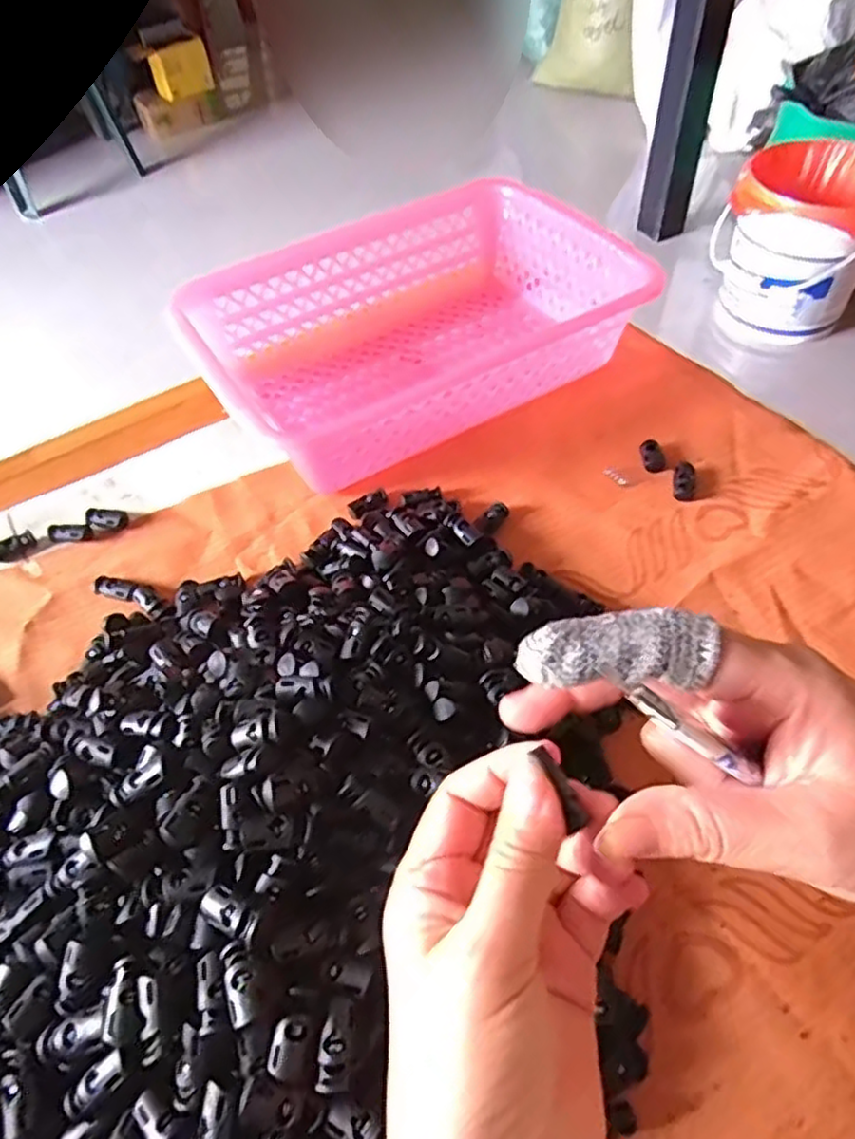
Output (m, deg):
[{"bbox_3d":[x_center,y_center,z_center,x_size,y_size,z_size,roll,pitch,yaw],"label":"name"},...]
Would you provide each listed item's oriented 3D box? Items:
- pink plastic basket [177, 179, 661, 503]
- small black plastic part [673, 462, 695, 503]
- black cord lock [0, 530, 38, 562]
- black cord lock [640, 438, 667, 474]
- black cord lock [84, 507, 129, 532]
[{"bbox_3d":[-0.008,-0.175,0.513,0.295,0.076,0.205,-28,56,-16],"label":"pink plastic basket"},{"bbox_3d":[0.168,-0.057,0.453,0.014,0.008,0.028,10,54,12],"label":"small black plastic part"},{"bbox_3d":[-0.274,-0.016,0.459,0.026,0.012,0.016,-23,55,-13],"label":"black cord lock"},{"bbox_3d":[0.152,-0.077,0.469,0.013,0.009,0.025,-9,53,-3],"label":"black cord lock"},{"bbox_3d":[-0.218,-0.034,0.470,0.028,0.008,0.016,3,53,7],"label":"black cord lock"}]

